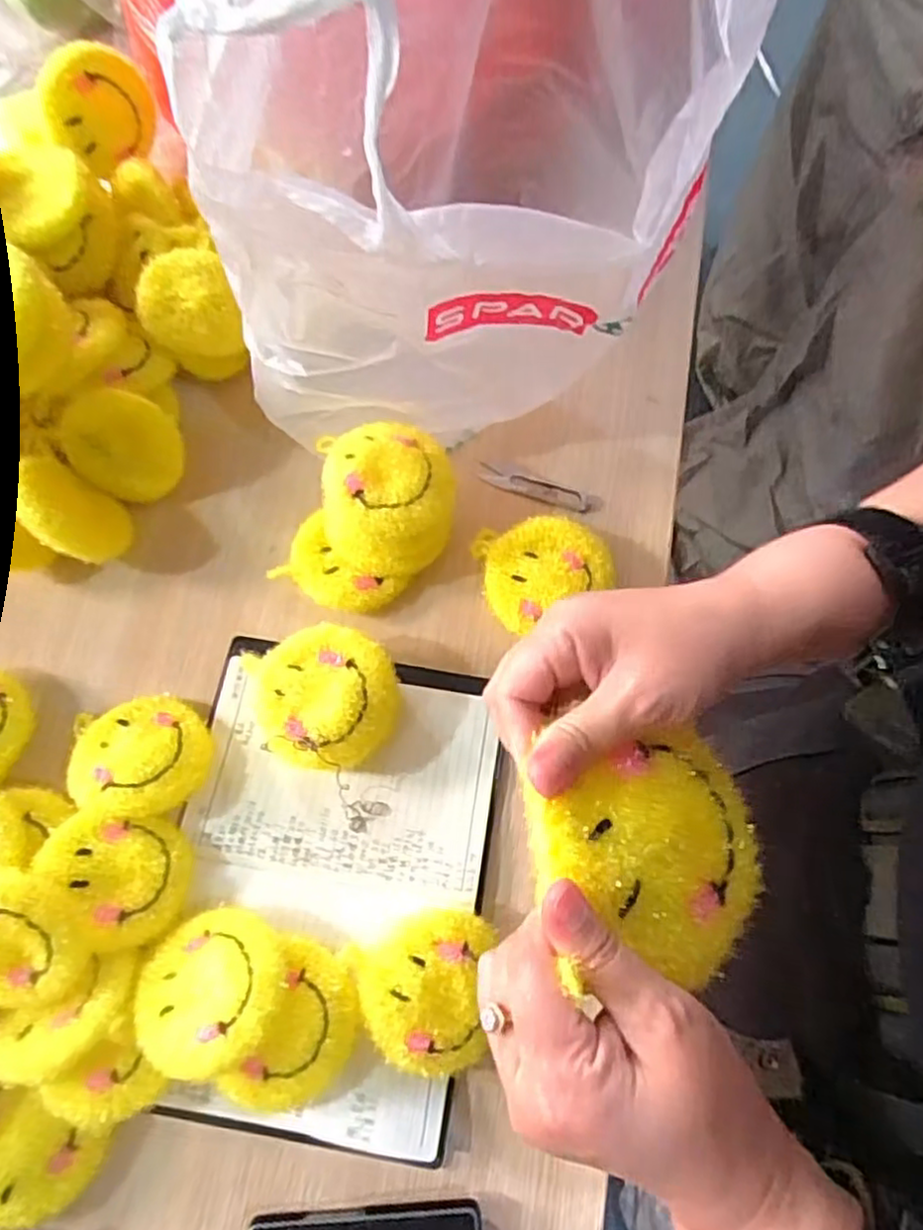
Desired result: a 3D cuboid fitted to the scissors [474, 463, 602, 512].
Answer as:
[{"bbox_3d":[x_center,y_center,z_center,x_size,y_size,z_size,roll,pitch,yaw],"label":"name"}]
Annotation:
[{"bbox_3d":[0.078,-0.126,0.697,0.123,0.007,0.022,19,73,4],"label":"scissors"}]

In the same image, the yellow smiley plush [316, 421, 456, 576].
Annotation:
[{"bbox_3d":[-0.067,-0.108,0.618,0.117,0.063,0.129,-8,73,-4],"label":"yellow smiley plush"}]

